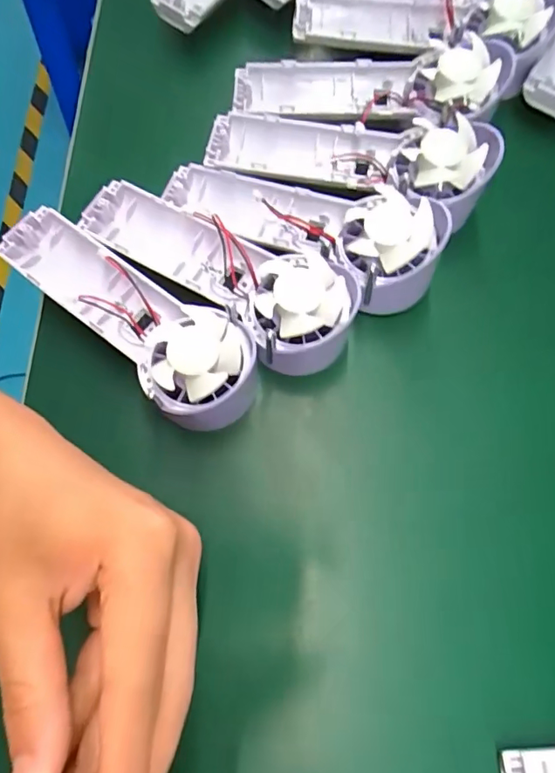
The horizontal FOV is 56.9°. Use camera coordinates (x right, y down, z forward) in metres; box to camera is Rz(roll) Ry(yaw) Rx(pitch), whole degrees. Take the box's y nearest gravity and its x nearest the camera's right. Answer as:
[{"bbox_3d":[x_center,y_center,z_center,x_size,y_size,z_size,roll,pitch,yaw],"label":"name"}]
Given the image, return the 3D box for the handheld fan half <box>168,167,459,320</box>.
[{"bbox_3d":[0.010,-0.095,0.309,0.172,0.045,0.063,15,73,5],"label":"handheld fan half"}]

